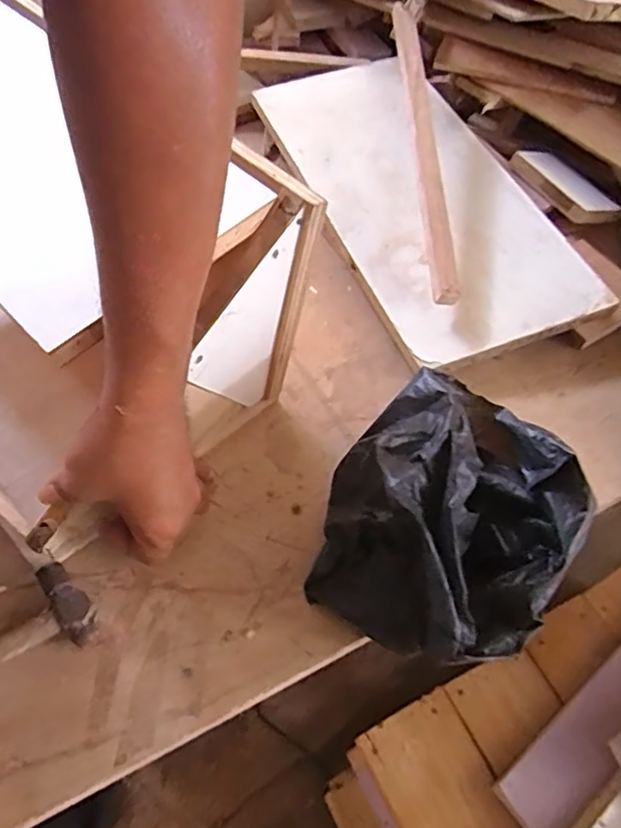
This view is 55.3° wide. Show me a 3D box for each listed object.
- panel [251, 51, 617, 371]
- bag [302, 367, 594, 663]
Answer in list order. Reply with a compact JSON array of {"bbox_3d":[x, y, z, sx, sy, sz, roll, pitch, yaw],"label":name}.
[{"bbox_3d":[0.119,-0.262,0.678,0.224,0.017,0.466,-21,62,-10],"label":"panel"},{"bbox_3d":[0.104,0.069,0.433,0.167,0.100,0.195,30,57,14],"label":"bag"}]

